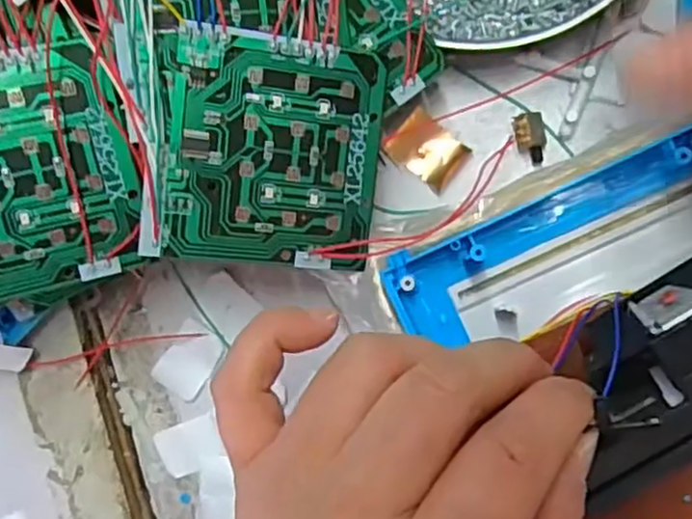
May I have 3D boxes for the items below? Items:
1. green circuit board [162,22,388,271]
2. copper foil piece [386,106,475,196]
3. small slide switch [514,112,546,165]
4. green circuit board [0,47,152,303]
[{"bbox_3d":[-0.021,-0.034,0.229,0.067,0.004,0.070,5,95,-18],"label":"green circuit board"},{"bbox_3d":[0.031,-0.041,0.271,0.028,0.004,0.020,42,96,7],"label":"copper foil piece"},{"bbox_3d":[0.069,-0.045,0.264,0.011,0.005,0.018,-11,88,9],"label":"small slide switch"},{"bbox_3d":[-0.097,-0.024,0.216,0.068,0.011,0.070,-12,103,-14],"label":"green circuit board"}]

